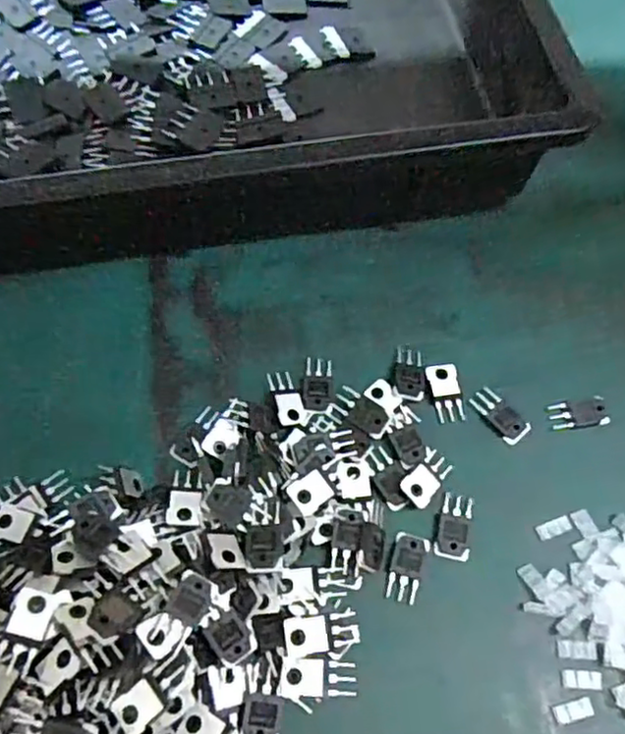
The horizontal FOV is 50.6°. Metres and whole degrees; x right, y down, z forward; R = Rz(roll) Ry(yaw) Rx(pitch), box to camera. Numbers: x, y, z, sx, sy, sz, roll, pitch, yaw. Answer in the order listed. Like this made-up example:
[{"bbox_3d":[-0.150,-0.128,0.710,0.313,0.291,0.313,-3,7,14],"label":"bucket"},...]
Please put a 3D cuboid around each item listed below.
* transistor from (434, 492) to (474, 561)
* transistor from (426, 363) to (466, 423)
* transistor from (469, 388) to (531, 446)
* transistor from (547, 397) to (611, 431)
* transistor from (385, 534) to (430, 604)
[{"bbox_3d":[0.067,0.074,0.309,0.016,0.004,0.030,11,64,4],"label":"transistor"},{"bbox_3d":[0.068,0.012,0.340,0.017,0.004,0.031,-2,64,-2],"label":"transistor"},{"bbox_3d":[0.096,0.024,0.336,0.015,0.004,0.030,-37,70,-17],"label":"transistor"},{"bbox_3d":[0.137,0.023,0.338,0.030,0.007,0.015,-9,64,-6],"label":"transistor"},{"bbox_3d":[0.043,0.091,0.301,0.015,0.004,0.030,14,64,5],"label":"transistor"}]

